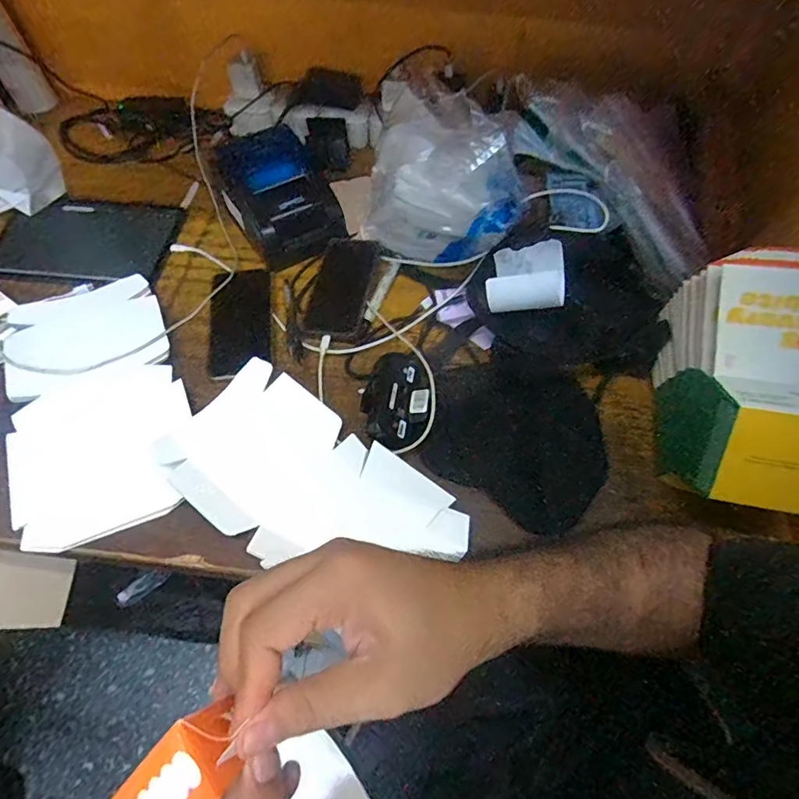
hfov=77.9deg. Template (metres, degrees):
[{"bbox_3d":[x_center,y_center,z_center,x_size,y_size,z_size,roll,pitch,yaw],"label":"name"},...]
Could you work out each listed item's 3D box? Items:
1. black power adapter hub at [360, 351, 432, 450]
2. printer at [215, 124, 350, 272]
[{"bbox_3d":[-0.002,0.003,0.569,0.077,0.034,0.115,18,60,9],"label":"black power adapter hub"},{"bbox_3d":[-0.163,-0.285,0.684,0.130,0.093,0.157,-31,64,-19],"label":"printer"}]

